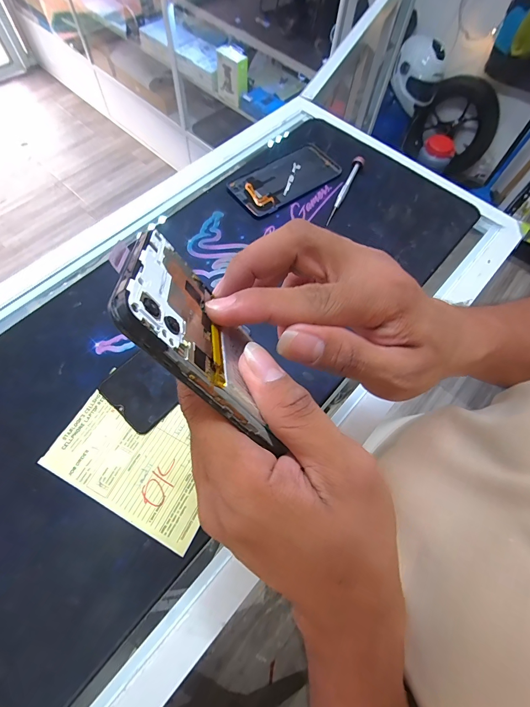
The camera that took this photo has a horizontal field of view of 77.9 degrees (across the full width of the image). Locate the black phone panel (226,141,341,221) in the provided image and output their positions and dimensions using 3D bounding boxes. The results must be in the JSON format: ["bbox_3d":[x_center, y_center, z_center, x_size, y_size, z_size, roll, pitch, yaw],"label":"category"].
[{"bbox_3d":[0.027,-0.244,0.453,0.159,0.009,0.076,-36,72,-17],"label":"black phone panel"}]

